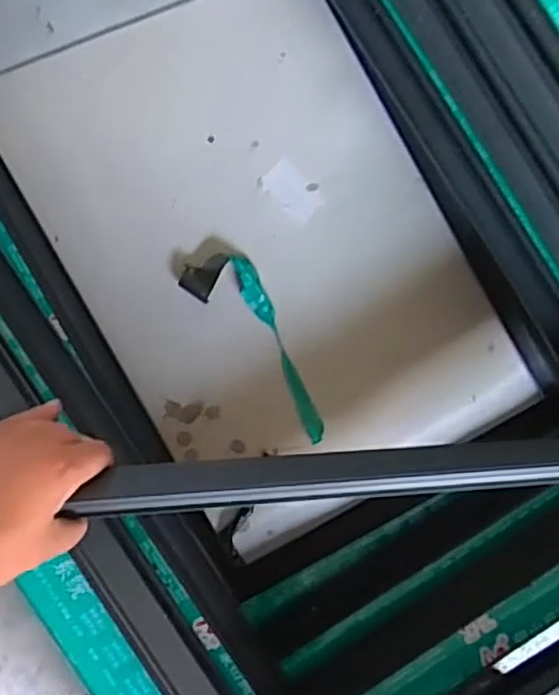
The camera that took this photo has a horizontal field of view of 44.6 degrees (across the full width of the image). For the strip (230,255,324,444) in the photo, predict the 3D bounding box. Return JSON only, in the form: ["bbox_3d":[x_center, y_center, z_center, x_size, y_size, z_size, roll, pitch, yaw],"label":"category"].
[{"bbox_3d":[0.000,0.002,0.864,0.028,0.016,0.253,-24,93,-1],"label":"strip"}]

